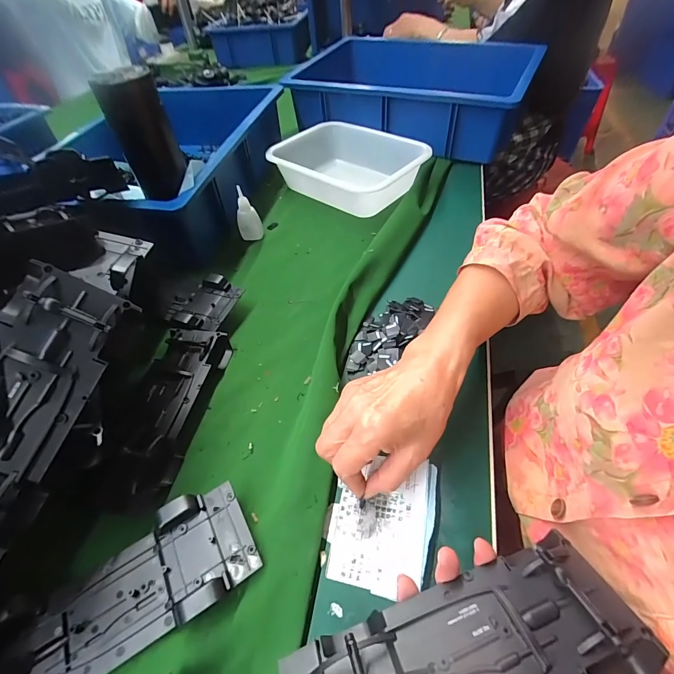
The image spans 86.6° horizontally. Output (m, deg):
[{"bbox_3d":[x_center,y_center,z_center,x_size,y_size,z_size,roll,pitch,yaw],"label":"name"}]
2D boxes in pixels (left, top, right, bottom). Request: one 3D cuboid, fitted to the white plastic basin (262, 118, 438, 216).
[{"bbox_3d":[0.022,-0.294,0.627,0.239,0.067,0.180,32,59,28],"label":"white plastic basin"}]

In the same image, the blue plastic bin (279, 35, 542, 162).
[{"bbox_3d":[0.157,-0.522,0.763,0.452,0.129,0.379,12,52,15],"label":"blue plastic bin"}]

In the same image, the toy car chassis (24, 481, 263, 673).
[{"bbox_3d":[-0.143,0.183,0.256,0.168,0.031,0.075,-27,53,-18],"label":"toy car chassis"}]

